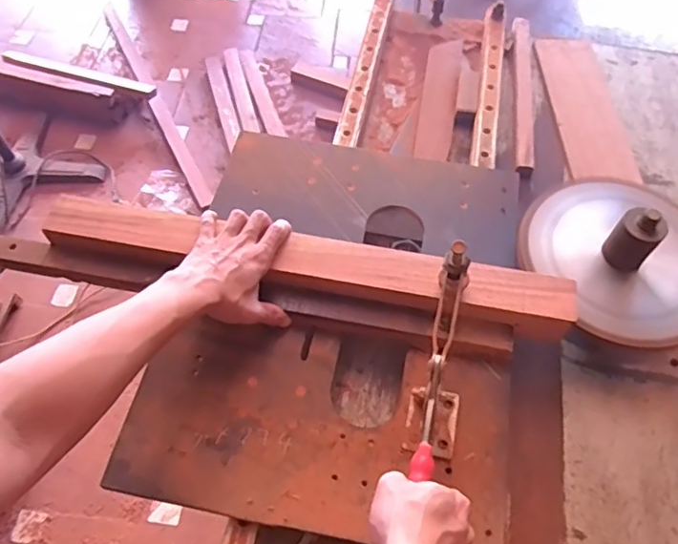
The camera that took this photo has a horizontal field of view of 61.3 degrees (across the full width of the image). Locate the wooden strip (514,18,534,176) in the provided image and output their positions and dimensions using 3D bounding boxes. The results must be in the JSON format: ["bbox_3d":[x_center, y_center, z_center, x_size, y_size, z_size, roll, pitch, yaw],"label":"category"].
[{"bbox_3d":[0.302,-0.299,0.939,0.029,0.015,0.347,8,59,4],"label":"wooden strip"}]

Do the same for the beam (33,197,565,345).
[{"bbox_3d":[-0.038,-0.013,0.660,0.600,0.040,0.076,11,59,7],"label":"beam"}]

